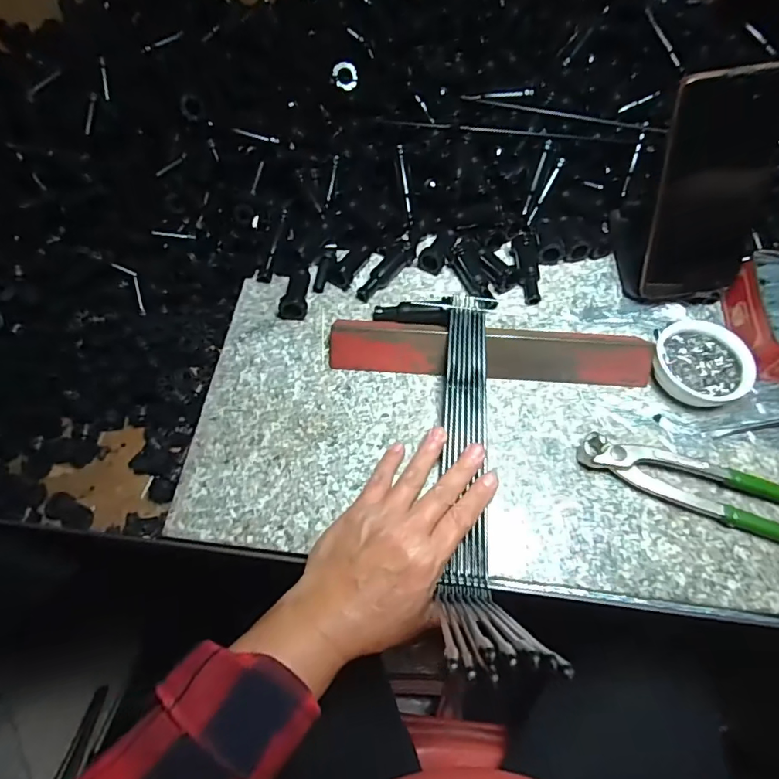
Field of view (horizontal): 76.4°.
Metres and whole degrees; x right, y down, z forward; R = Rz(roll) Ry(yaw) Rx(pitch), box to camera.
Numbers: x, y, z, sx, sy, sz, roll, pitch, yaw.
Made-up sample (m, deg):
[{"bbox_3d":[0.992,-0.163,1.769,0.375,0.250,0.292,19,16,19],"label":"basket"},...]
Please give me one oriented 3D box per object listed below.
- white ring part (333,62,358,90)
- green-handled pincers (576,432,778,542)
[{"bbox_3d":[-0.043,-0.304,0.482,0.022,0.004,0.026,-6,97,-3],"label":"white ring part"},{"bbox_3d":[0.238,0.073,0.356,0.199,0.013,0.043,18,63,10],"label":"green-handled pincers"}]

